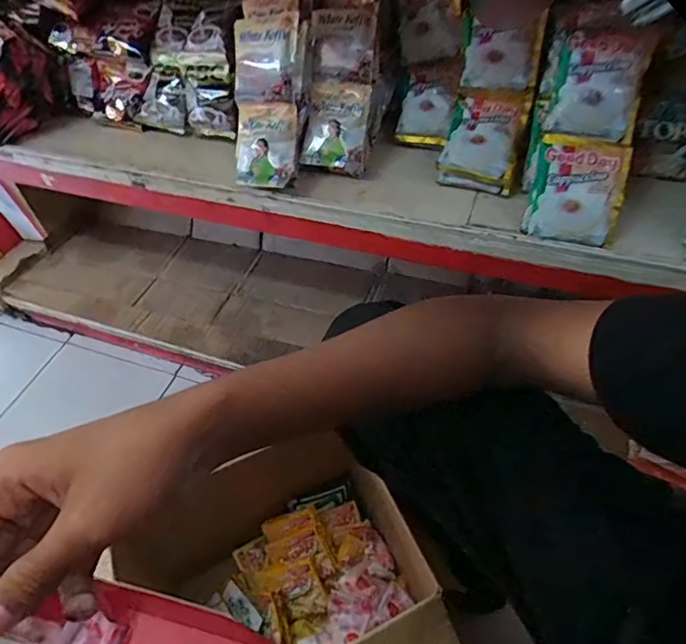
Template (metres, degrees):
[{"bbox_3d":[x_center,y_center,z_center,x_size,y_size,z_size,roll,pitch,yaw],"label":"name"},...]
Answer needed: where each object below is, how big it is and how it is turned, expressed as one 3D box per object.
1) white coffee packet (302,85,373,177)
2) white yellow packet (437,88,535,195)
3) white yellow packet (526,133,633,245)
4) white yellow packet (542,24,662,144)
[{"bbox_3d":[-0.008,-0.255,0.682,0.082,0.108,0.032,5,5,4],"label":"white coffee packet"},{"bbox_3d":[0.183,-0.233,0.657,0.094,0.026,0.125,15,89,9],"label":"white yellow packet"},{"bbox_3d":[0.263,-0.147,0.567,0.088,0.016,0.109,9,95,8],"label":"white yellow packet"},{"bbox_3d":[0.288,-0.266,0.571,0.098,0.033,0.134,20,92,-6],"label":"white yellow packet"}]

